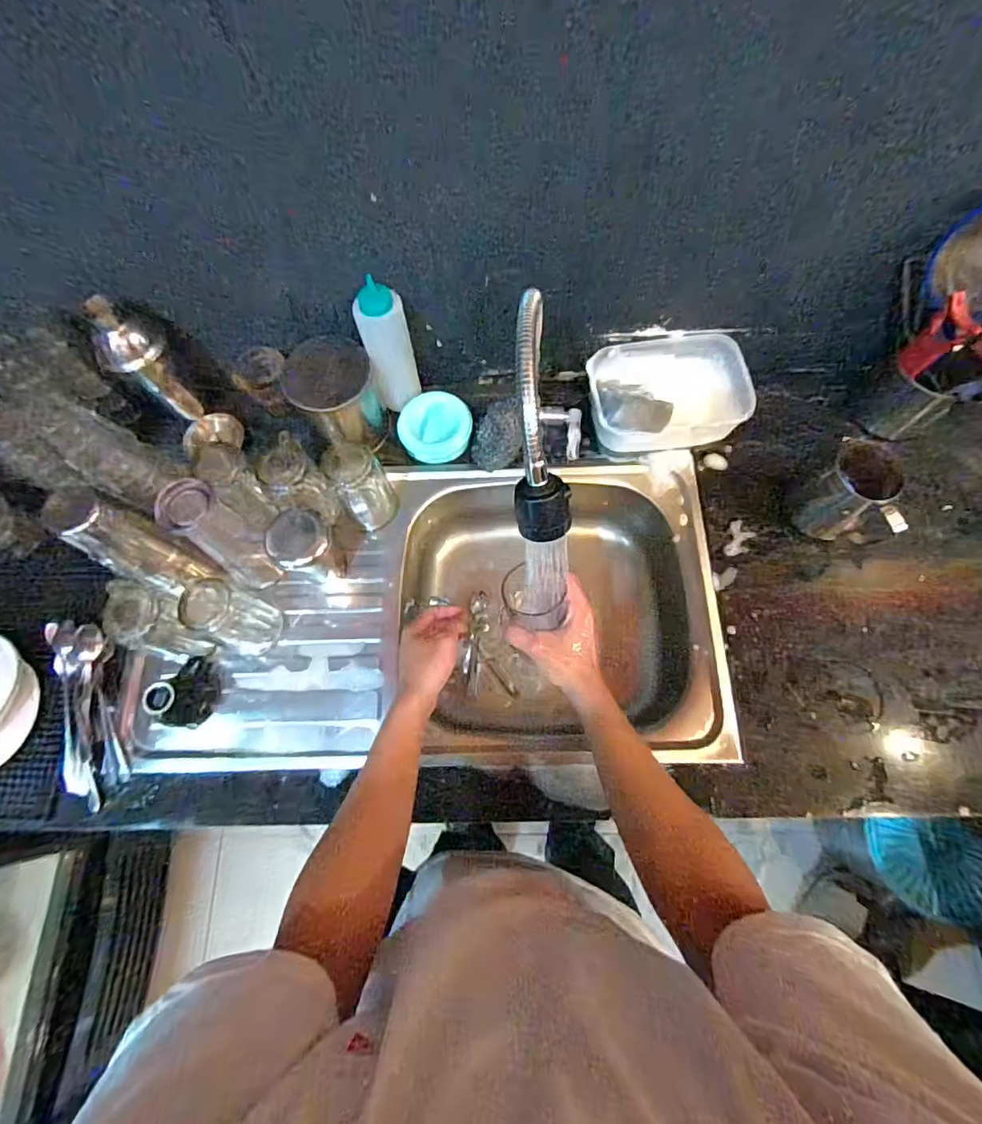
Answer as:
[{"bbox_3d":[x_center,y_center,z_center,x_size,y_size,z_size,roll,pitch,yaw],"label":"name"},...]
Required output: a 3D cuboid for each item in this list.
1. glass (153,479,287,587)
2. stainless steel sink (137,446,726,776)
[{"bbox_3d":[-0.311,-0.026,0.602,0.066,0.179,0.068,-1,72,2],"label":"glass"},{"bbox_3d":[-0.077,0.069,0.717,0.730,0.149,0.398,-2,72,2],"label":"stainless steel sink"}]

